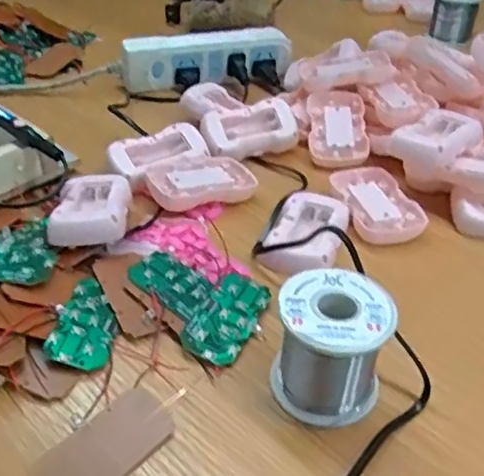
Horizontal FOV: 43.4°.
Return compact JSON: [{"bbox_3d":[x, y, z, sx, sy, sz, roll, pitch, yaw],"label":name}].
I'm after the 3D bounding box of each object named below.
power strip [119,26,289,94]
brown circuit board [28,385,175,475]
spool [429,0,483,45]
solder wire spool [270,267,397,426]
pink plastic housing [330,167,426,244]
[{"bbox_3d":[-0.036,-0.198,0.679,0.192,0.055,0.028,-9,39,-14],"label":"power strip"},{"bbox_3d":[-0.071,0.110,0.320,0.040,0.010,0.076,33,50,26],"label":"brown circuit board"},{"bbox_3d":[0.287,-0.302,0.824,0.059,0.061,0.059,13,39,14],"label":"spool"},{"bbox_3d":[0.049,0.058,0.341,0.060,0.058,0.062,2,38,0],"label":"solder wire spool"},{"bbox_3d":[0.109,-0.030,0.498,0.053,0.014,0.088,-7,39,-11],"label":"pink plastic housing"}]

